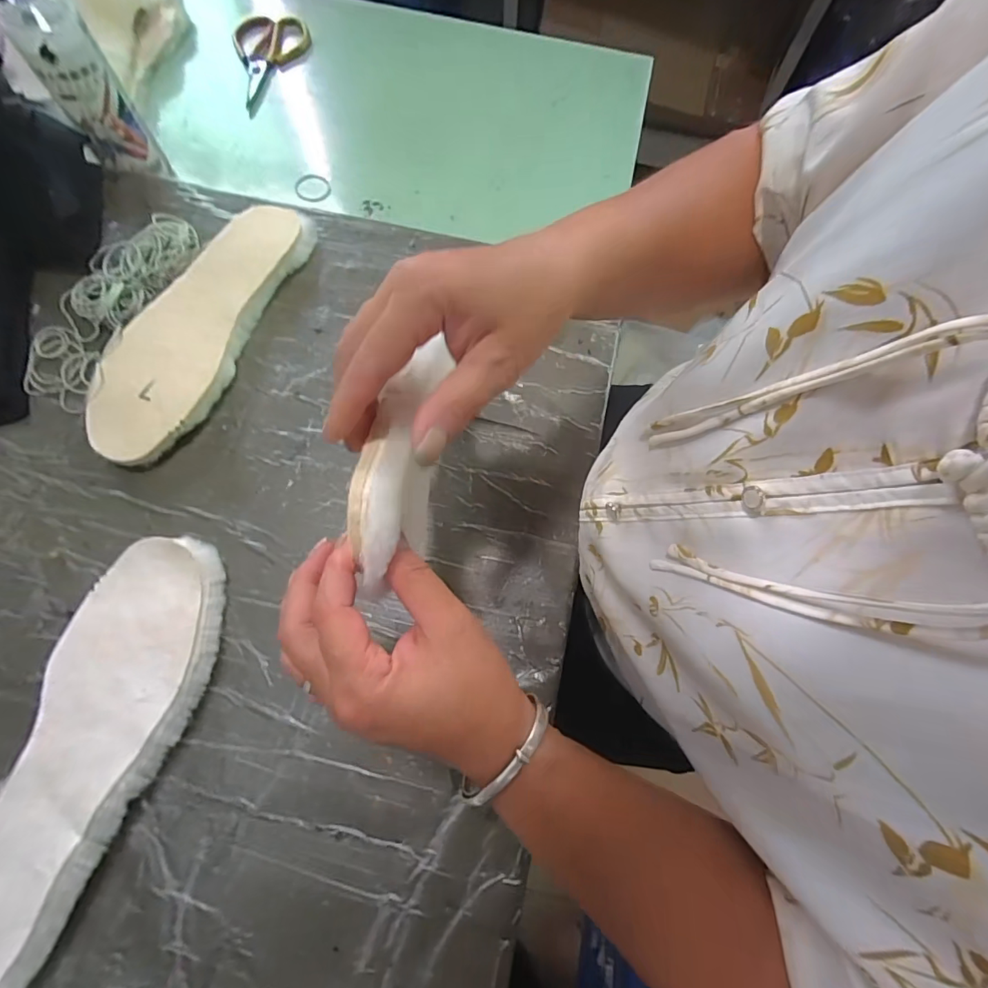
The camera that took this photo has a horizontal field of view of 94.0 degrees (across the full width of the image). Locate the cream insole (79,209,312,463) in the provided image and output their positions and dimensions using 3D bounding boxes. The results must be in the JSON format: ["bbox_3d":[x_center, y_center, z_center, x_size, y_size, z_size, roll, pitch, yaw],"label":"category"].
[{"bbox_3d":[-0.271,-0.163,0.432,0.096,0.037,0.295,20,70,5],"label":"cream insole"}]

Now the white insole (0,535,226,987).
[{"bbox_3d":[-0.277,0.171,0.321,0.105,0.019,0.283,15,70,3],"label":"white insole"}]

